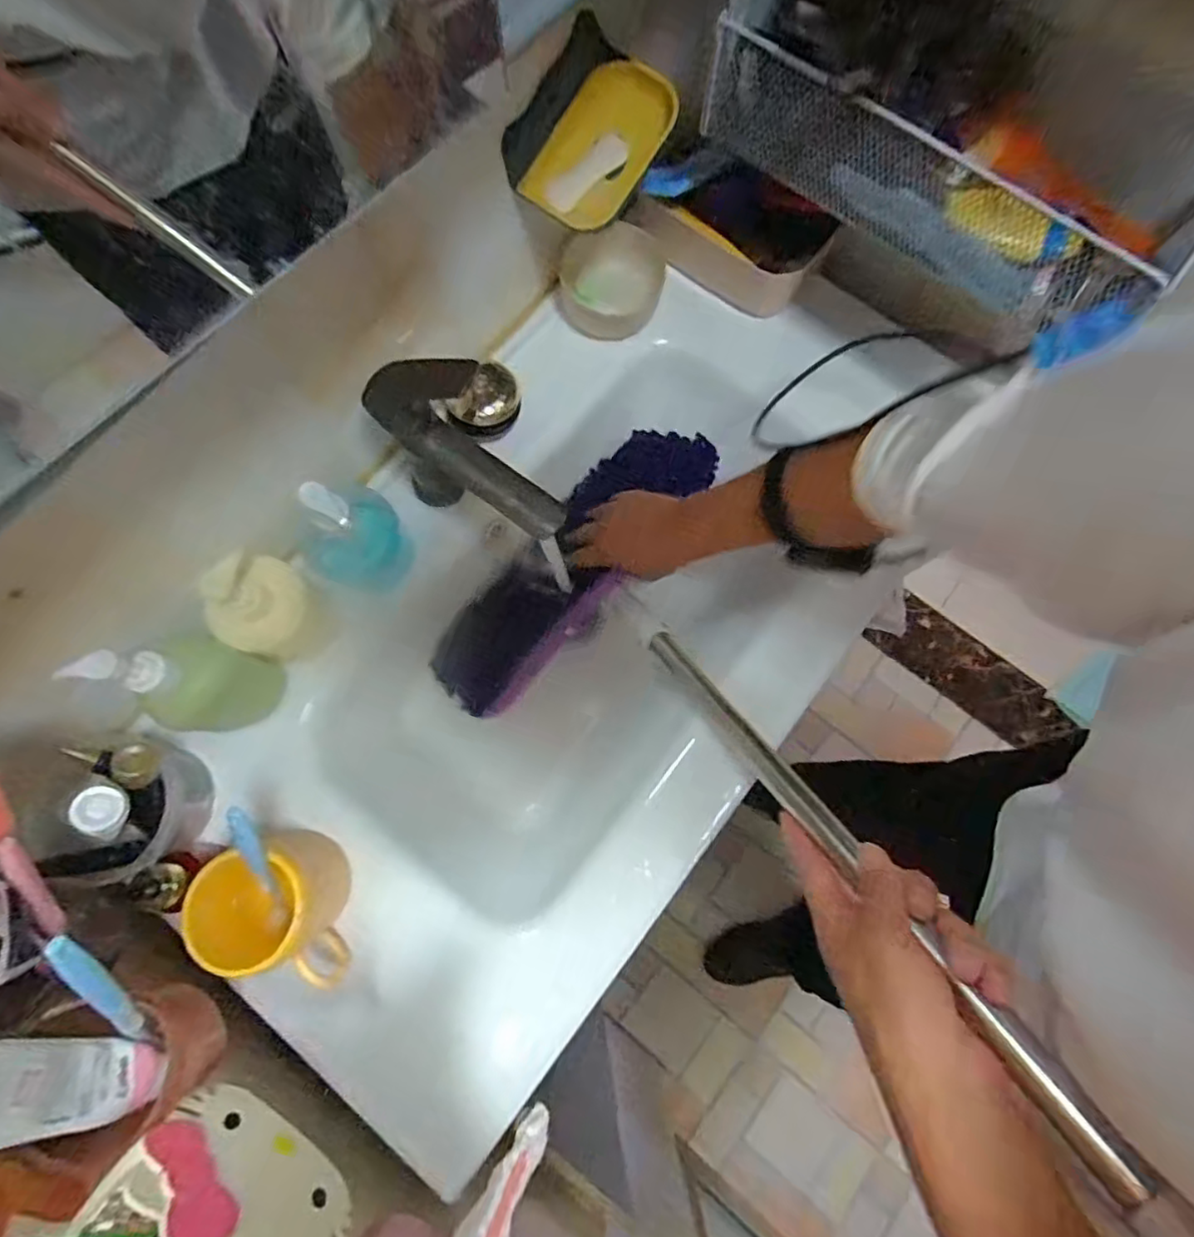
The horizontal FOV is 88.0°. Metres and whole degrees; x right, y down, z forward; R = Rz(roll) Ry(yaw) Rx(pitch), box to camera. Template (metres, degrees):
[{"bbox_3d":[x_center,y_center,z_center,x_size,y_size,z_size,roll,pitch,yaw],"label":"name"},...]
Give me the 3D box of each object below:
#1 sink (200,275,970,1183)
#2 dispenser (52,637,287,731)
[{"bbox_3d":[-0.013,-0.006,0.635,0.444,0.127,0.844,38,80,8],"label":"sink"},{"bbox_3d":[-0.308,0.050,0.473,0.059,0.150,0.068,10,78,2],"label":"dispenser"}]

